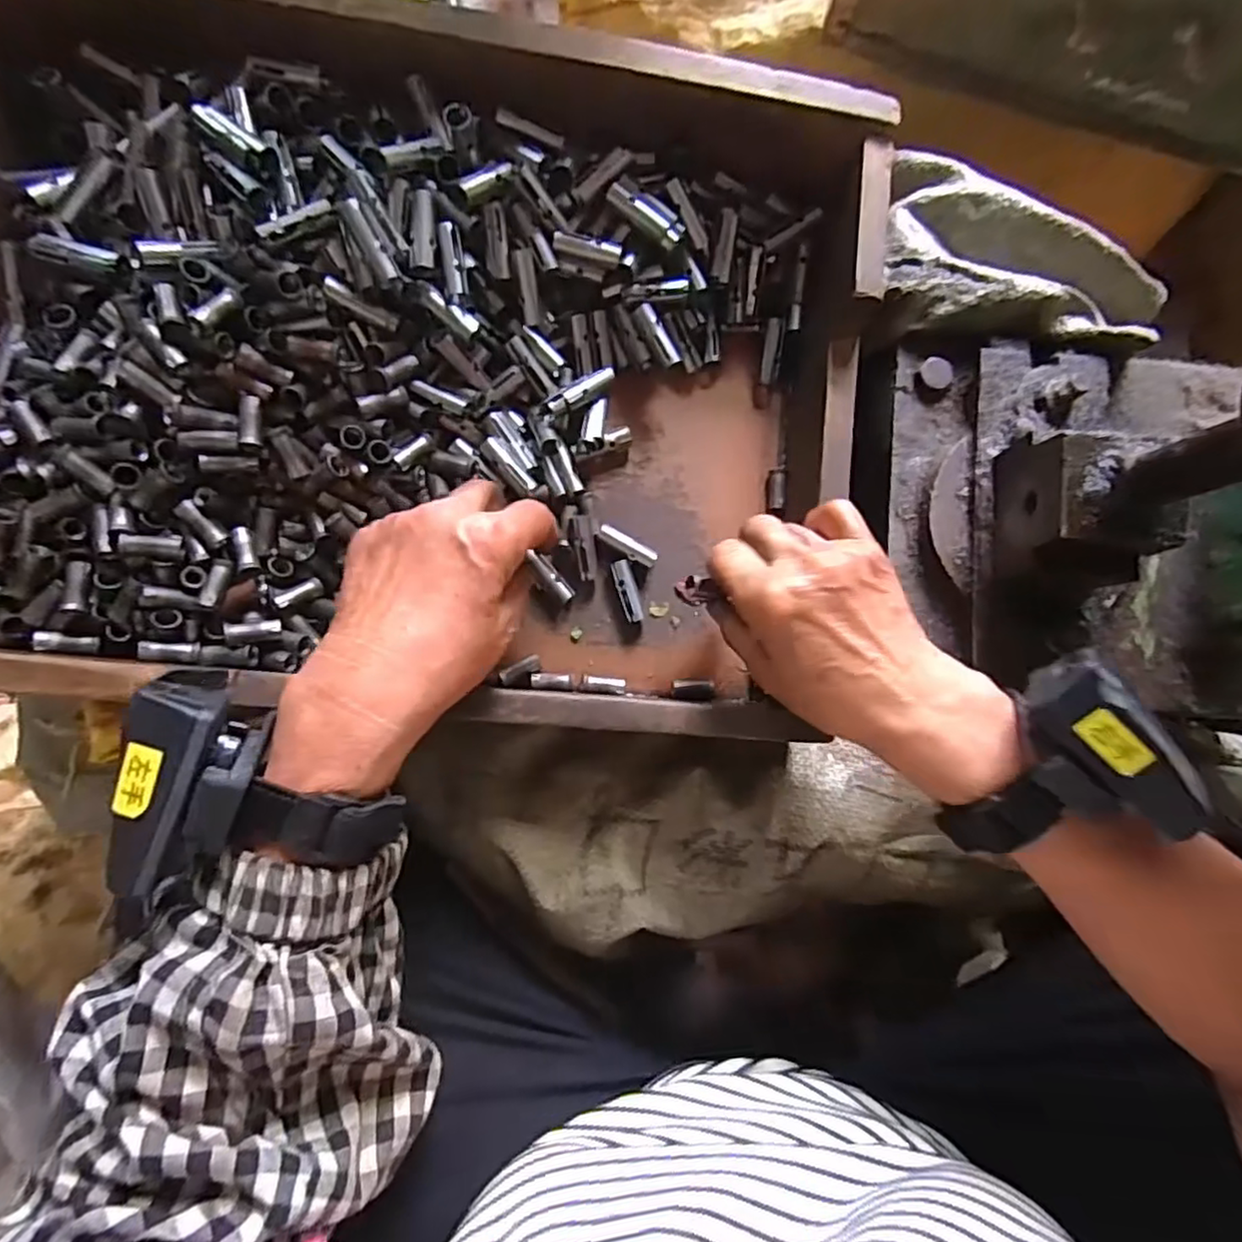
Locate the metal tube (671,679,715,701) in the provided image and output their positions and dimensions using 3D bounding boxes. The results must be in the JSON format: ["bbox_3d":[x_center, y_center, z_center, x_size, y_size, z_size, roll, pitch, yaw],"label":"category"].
[{"bbox_3d":[0.042,0.040,0.383,0.024,0.010,0.012,-2,85,-3],"label":"metal tube"}]

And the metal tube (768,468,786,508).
[{"bbox_3d":[0.095,-0.080,0.395,0.010,0.006,0.024,1,85,-3],"label":"metal tube"}]

